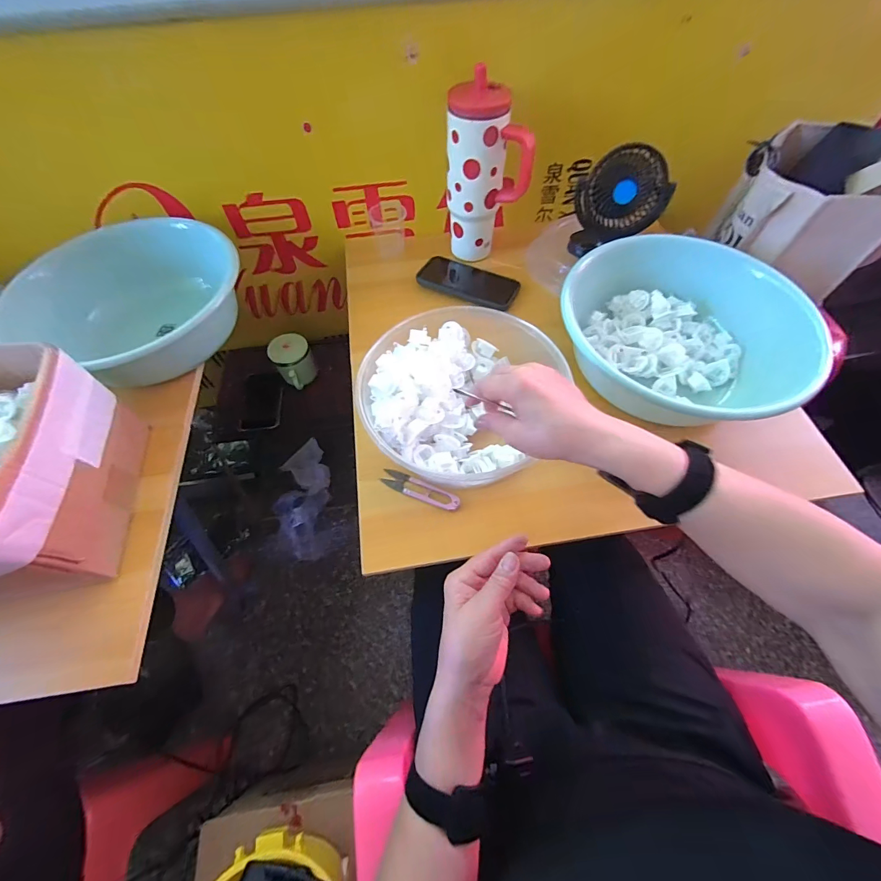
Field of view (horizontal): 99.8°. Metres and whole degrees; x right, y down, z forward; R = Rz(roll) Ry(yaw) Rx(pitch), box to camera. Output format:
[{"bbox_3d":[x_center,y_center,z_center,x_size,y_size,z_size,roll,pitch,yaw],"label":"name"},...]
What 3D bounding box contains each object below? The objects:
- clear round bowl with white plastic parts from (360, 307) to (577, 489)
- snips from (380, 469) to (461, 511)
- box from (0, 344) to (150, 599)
[{"bbox_3d":[0.020,-0.058,0.451,0.218,0.079,0.211,0,61,1],"label":"clear round bowl with white plastic parts"},{"bbox_3d":[-0.025,0.061,0.450,0.101,0.013,0.022,23,64,14],"label":"snips"},{"bbox_3d":[-0.502,0.045,0.378,0.285,0.144,0.241,-8,61,-3],"label":"box"}]

